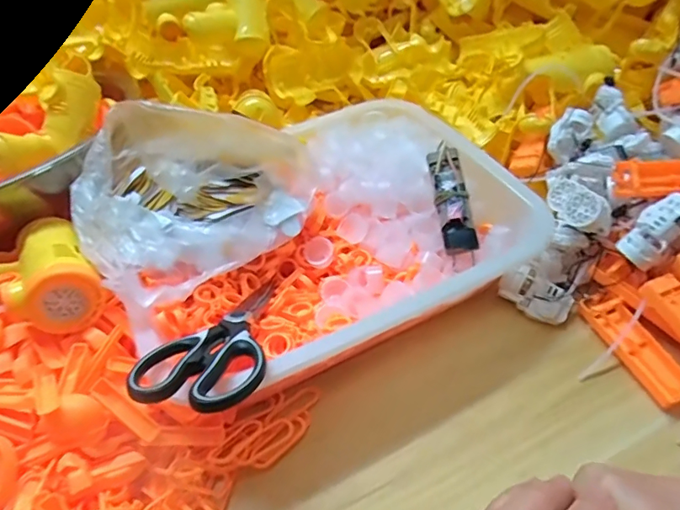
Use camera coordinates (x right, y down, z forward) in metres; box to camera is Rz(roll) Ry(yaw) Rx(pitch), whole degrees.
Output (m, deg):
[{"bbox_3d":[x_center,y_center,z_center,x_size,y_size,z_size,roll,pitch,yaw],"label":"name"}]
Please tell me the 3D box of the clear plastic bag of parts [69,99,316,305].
[{"bbox_3d":[-0.139,-0.069,0.440,0.210,0.104,0.159,-37,54,-25],"label":"clear plastic bag of parts"}]

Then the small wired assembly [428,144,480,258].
[{"bbox_3d":[0.109,-0.059,0.472,0.030,0.018,0.117,-7,69,0],"label":"small wired assembly"}]

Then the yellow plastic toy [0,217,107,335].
[{"bbox_3d":[-0.276,0.020,0.410,0.112,0.054,0.135,-32,52,-21],"label":"yellow plastic toy"}]

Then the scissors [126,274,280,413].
[{"bbox_3d":[-0.084,0.061,0.389,0.078,0.018,0.199,3,17,9],"label":"scissors"}]

